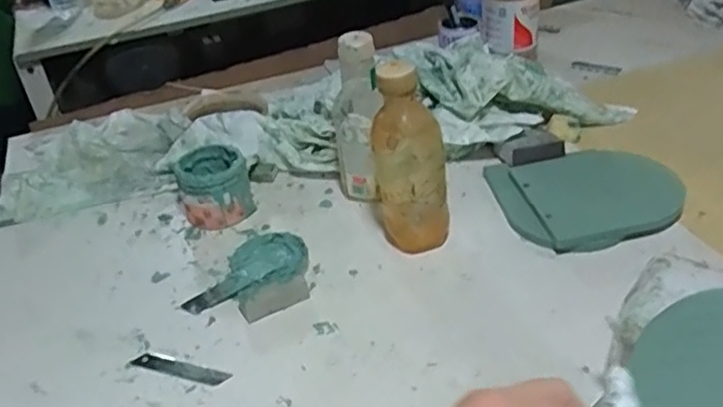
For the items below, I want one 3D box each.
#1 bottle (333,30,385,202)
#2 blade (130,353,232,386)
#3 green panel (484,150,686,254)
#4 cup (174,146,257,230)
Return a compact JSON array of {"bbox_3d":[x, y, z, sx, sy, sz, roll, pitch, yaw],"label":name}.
[{"bbox_3d":[-0.005,-0.094,0.784,0.059,0.207,0.053,1,37,10],"label":"bottle"},{"bbox_3d":[-0.172,0.157,0.635,0.097,0.004,0.018,10,35,17],"label":"blade"},{"bbox_3d":[0.260,-0.008,0.764,0.194,0.028,0.155,-8,36,-2],"label":"green panel"},{"bbox_3d":[-0.180,-0.017,0.818,0.081,0.072,0.087,-4,36,3],"label":"cup"}]

